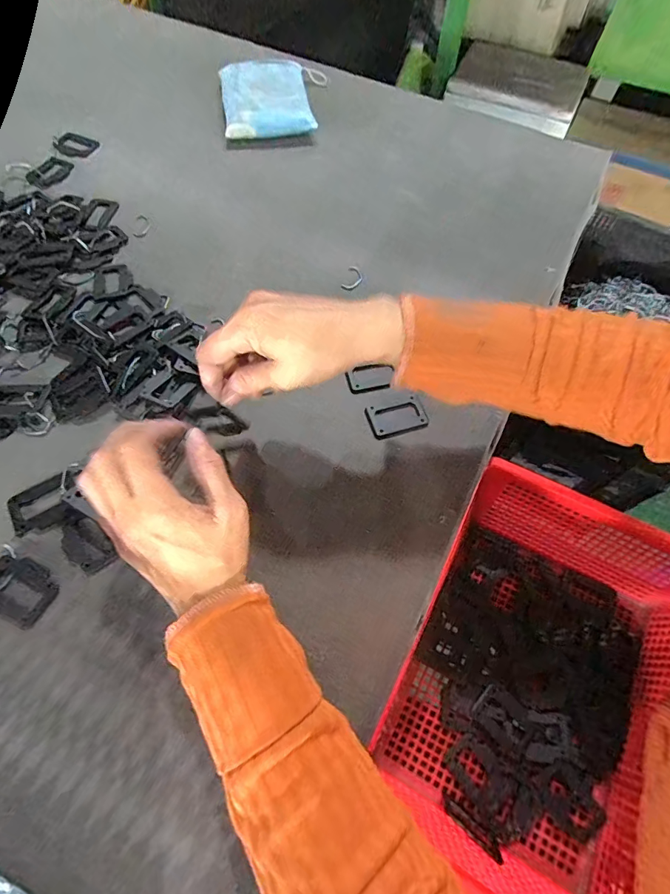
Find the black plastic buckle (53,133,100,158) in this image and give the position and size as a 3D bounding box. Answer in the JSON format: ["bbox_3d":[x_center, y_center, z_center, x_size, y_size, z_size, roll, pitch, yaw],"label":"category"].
[{"bbox_3d":[-0.335,-0.387,0.561,0.054,0.007,0.041,20,65,9],"label":"black plastic buckle"}]

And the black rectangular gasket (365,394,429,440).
[{"bbox_3d":[0.055,-0.027,0.392,0.050,0.004,0.034,-14,64,-8],"label":"black rectangular gasket"}]

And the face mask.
[{"bbox_3d":[-0.079,-0.472,0.586,0.140,0.031,0.165,-7,64,-5],"label":"face mask"}]

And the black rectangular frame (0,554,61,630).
[{"bbox_3d":[-0.228,0.101,0.314,0.055,0.004,0.038,26,66,11],"label":"black rectangular frame"}]

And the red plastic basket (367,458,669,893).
[{"bbox_3d":[0.171,0.191,0.365,0.207,0.101,0.291,28,66,12],"label":"red plastic basket"}]

